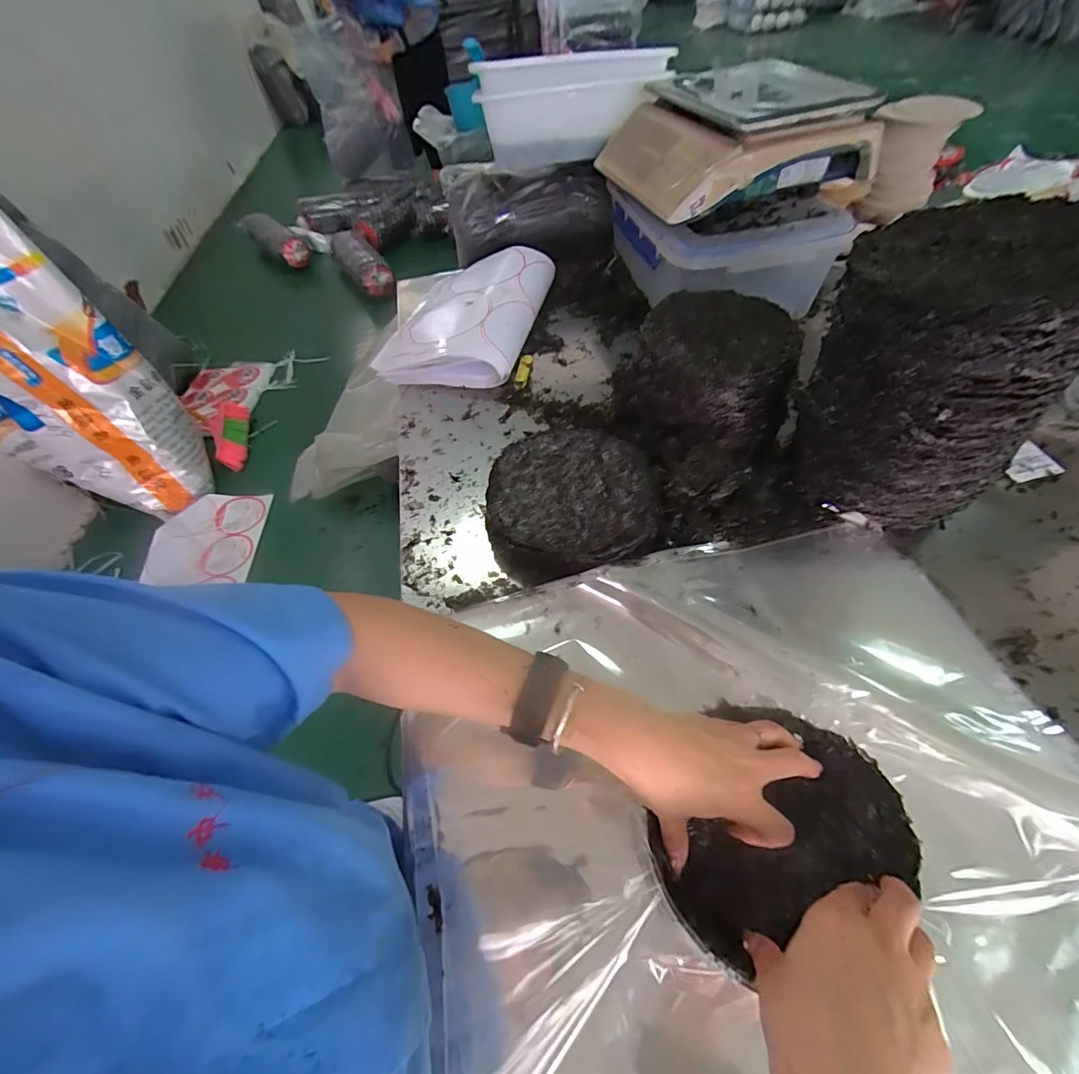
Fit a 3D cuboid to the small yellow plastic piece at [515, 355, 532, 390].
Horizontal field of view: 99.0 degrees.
[{"bbox_3d":[-0.027,-0.281,0.775,0.019,0.007,0.088,3,56,7],"label":"small yellow plastic piece"}]

